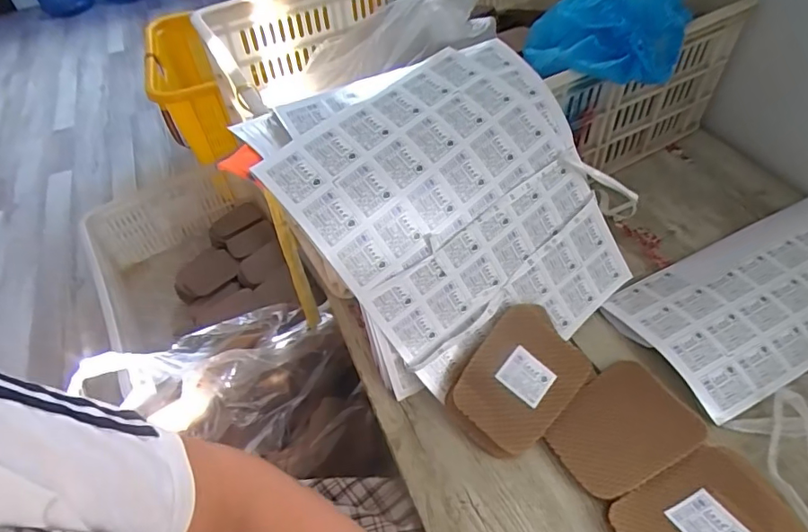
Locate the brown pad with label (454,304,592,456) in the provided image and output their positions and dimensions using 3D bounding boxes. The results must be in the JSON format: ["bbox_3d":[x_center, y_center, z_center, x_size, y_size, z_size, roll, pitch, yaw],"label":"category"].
[{"bbox_3d":[0.110,0.104,0.487,0.133,0.006,0.092,-39,77,-25],"label":"brown pad with label"}]

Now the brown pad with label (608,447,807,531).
[{"bbox_3d":[0.232,0.196,0.396,0.128,0.007,0.091,-18,34,-10],"label":"brown pad with label"}]

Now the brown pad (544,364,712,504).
[{"bbox_3d":[0.196,0.144,0.464,0.129,0.007,0.092,-24,49,-20],"label":"brown pad"}]

